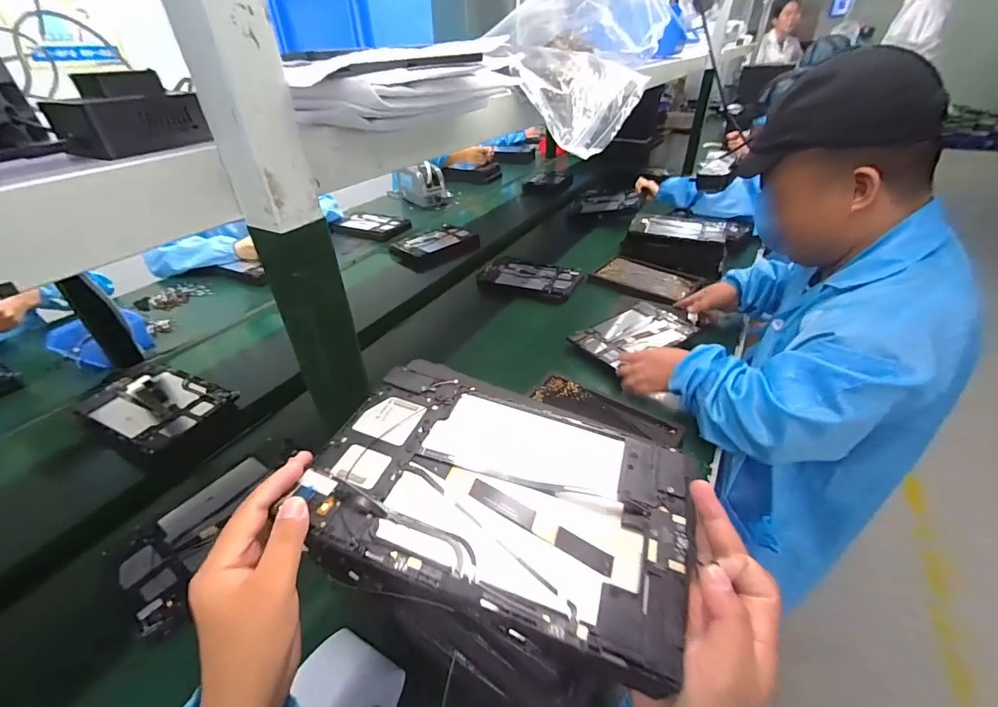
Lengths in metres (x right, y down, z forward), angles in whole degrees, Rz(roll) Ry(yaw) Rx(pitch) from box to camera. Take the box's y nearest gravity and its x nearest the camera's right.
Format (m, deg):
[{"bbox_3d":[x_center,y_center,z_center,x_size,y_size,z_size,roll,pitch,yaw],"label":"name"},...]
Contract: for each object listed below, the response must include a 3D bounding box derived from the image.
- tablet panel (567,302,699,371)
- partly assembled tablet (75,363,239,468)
[{"bbox_3d":[0.271,-0.039,0.851,0.240,0.025,0.147,-22,42,-25],"label":"tablet panel"},{"bbox_3d":[-0.595,0.093,0.733,0.254,0.030,0.154,18,41,22],"label":"partly assembled tablet"}]

